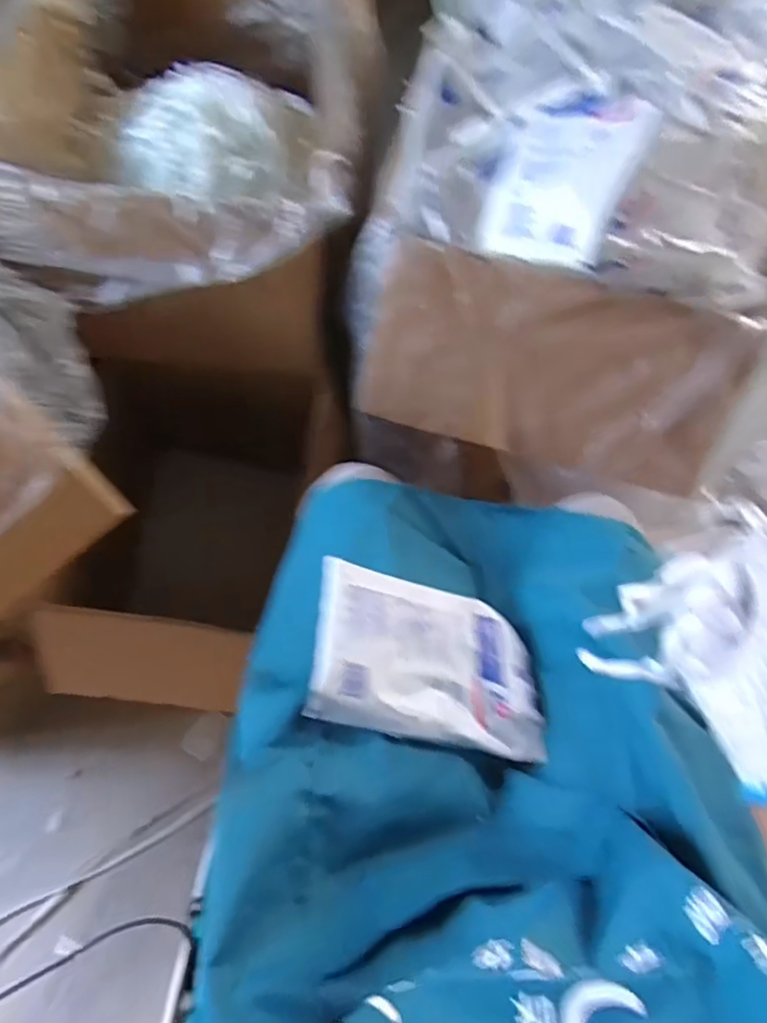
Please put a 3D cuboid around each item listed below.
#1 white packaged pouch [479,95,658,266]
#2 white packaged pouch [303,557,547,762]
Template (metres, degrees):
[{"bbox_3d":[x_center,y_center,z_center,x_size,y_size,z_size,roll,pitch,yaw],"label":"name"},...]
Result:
[{"bbox_3d":[0.166,-0.311,0.584,0.141,0.024,0.147,29,104,43],"label":"white packaged pouch"},{"bbox_3d":[0.039,0.117,0.492,0.192,0.016,0.122,17,56,-20],"label":"white packaged pouch"}]

